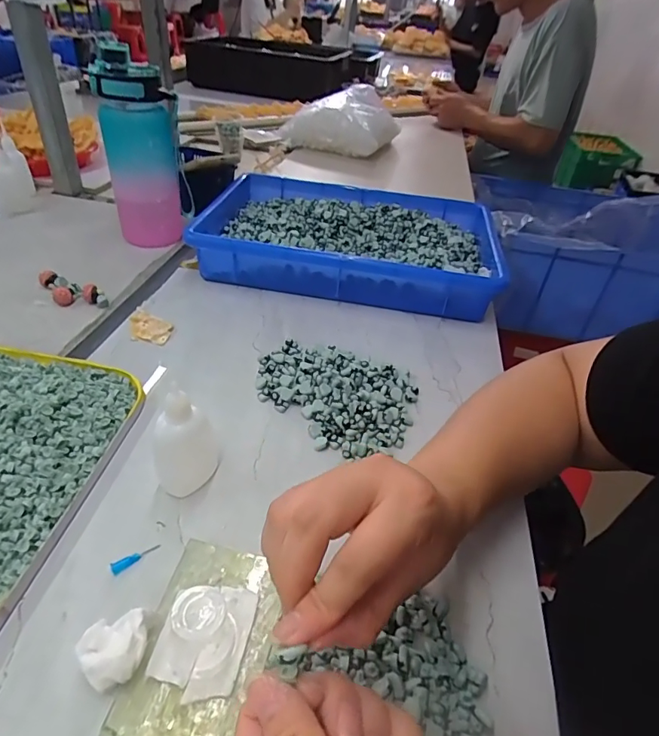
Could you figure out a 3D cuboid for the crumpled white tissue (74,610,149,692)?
[{"bbox_3d":[-0.113,0.150,0.247,0.033,0.020,0.031,-7,42,-16],"label":"crumpled white tissue"}]

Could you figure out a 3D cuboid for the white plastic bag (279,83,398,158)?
[{"bbox_3d":[0.036,-0.606,1.126,0.234,0.095,0.250,15,38,10],"label":"white plastic bag"}]

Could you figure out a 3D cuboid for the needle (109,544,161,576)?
[{"bbox_3d":[-0.122,0.119,0.295,0.030,0.004,0.007,-25,49,-32],"label":"needle"}]

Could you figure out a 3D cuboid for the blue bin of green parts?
[{"bbox_3d":[0.028,-0.170,0.625,0.361,0.066,0.245,10,40,4],"label":"blue bin of green parts"}]

